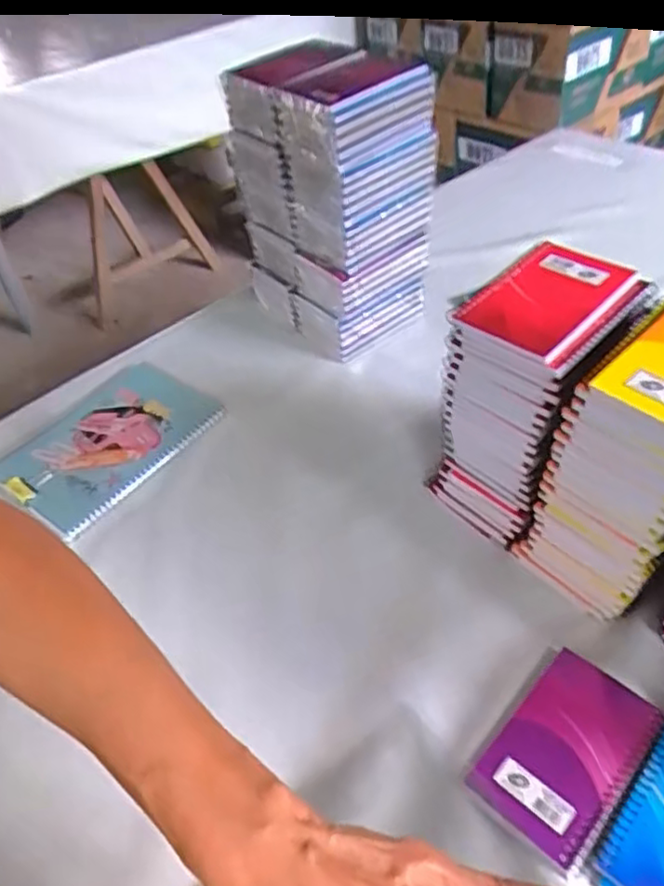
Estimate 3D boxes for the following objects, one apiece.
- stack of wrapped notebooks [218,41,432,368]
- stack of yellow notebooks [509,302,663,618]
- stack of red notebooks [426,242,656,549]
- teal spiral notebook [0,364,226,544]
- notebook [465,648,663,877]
[{"bbox_3d":[-0.002,-0.287,0.788,0.161,0.304,0.198,-34,50,-26],"label":"stack of wrapped notebooks"},{"bbox_3d":[0.236,0.020,0.511,0.131,0.220,0.110,-36,51,-25],"label":"stack of yellow notebooks"},{"bbox_3d":[0.176,-0.033,0.578,0.139,0.218,0.107,-34,50,-25],"label":"stack of red notebooks"},{"bbox_3d":[-0.243,-0.004,0.737,0.152,0.020,0.214,28,55,30],"label":"teal spiral notebook"},{"bbox_3d":[0.164,0.212,0.470,0.084,0.009,0.131,30,55,32],"label":"notebook"}]

